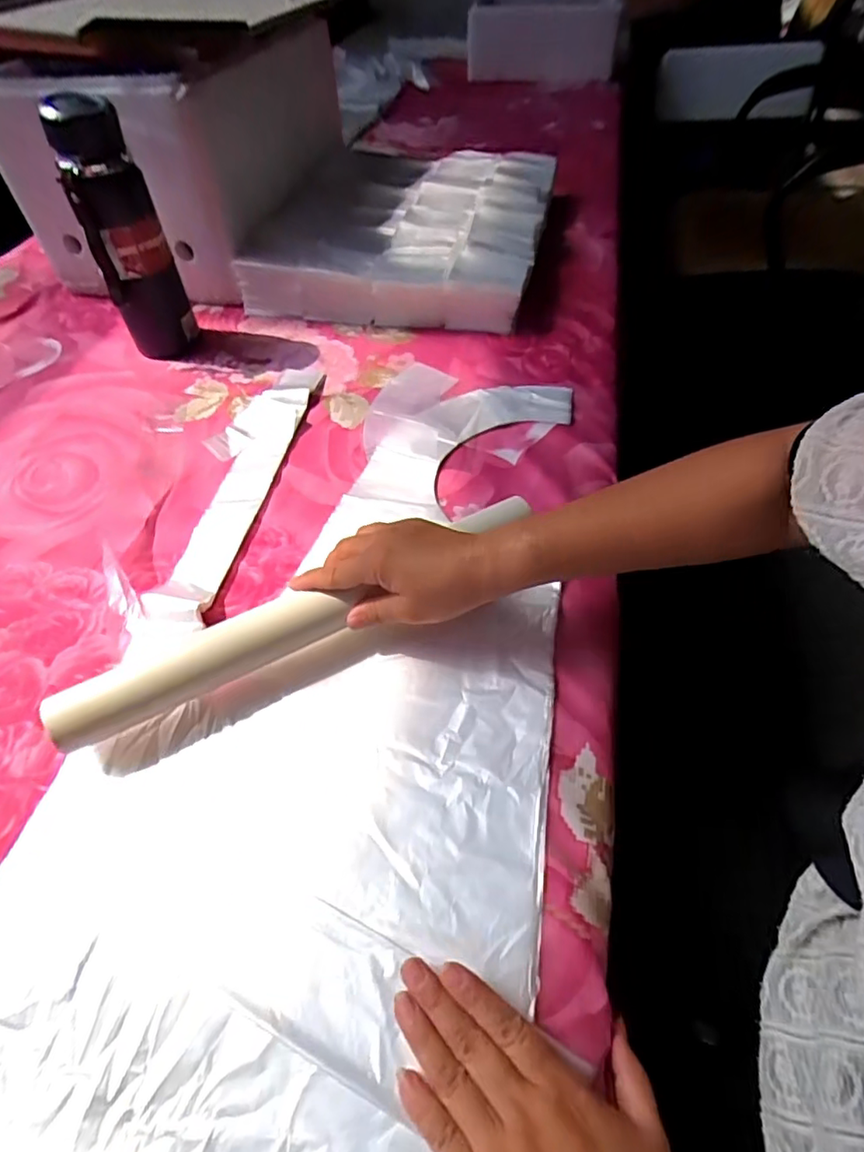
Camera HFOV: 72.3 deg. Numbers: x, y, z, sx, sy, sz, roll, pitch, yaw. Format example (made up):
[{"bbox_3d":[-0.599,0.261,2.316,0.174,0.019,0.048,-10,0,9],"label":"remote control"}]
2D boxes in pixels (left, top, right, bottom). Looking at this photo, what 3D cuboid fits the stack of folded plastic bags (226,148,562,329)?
[{"bbox_3d":[-0.025,-0.503,0.858,0.357,0.100,0.429,9,52,8],"label":"stack of folded plastic bags"}]

